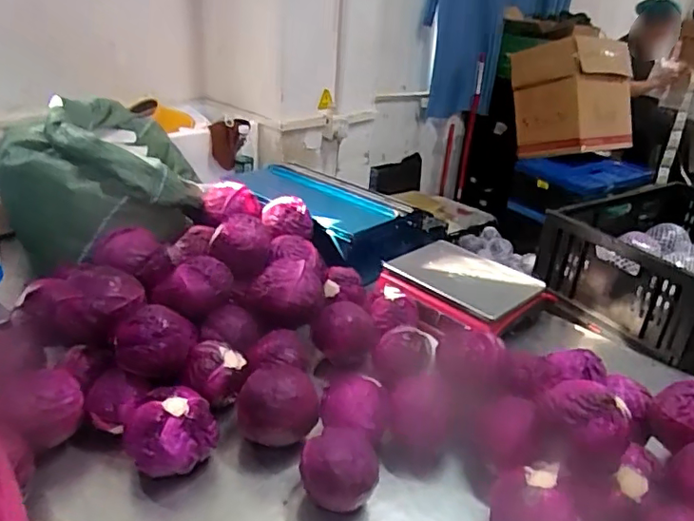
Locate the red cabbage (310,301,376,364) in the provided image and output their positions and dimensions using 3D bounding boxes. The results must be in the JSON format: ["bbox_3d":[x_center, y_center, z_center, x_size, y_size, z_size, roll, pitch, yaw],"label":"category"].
[{"bbox_3d":[-0.007,0.140,1.104,0.122,0.104,0.106,3,26,-3],"label":"red cabbage"}]

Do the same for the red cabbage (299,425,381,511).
[{"bbox_3d":[-0.009,0.293,0.792,0.104,0.102,0.103,4,26,-2],"label":"red cabbage"}]

